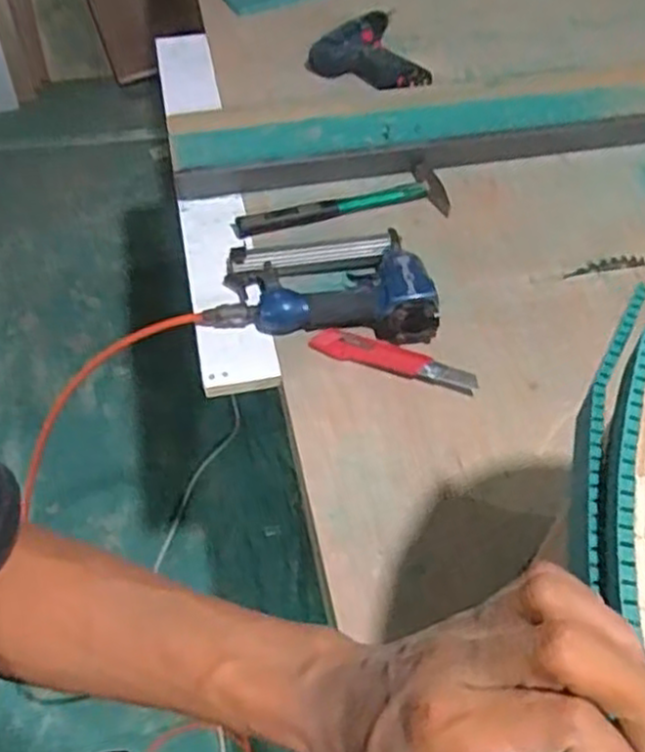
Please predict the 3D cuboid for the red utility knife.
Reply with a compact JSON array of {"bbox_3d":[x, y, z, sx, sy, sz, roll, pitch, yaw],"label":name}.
[{"bbox_3d":[0.077,-0.019,0.826,0.182,0.017,0.031,15,54,11],"label":"red utility knife"}]

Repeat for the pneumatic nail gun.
[{"bbox_3d":[0.000,-0.112,0.855,0.255,0.052,0.144,4,52,2],"label":"pneumatic nail gun"}]

